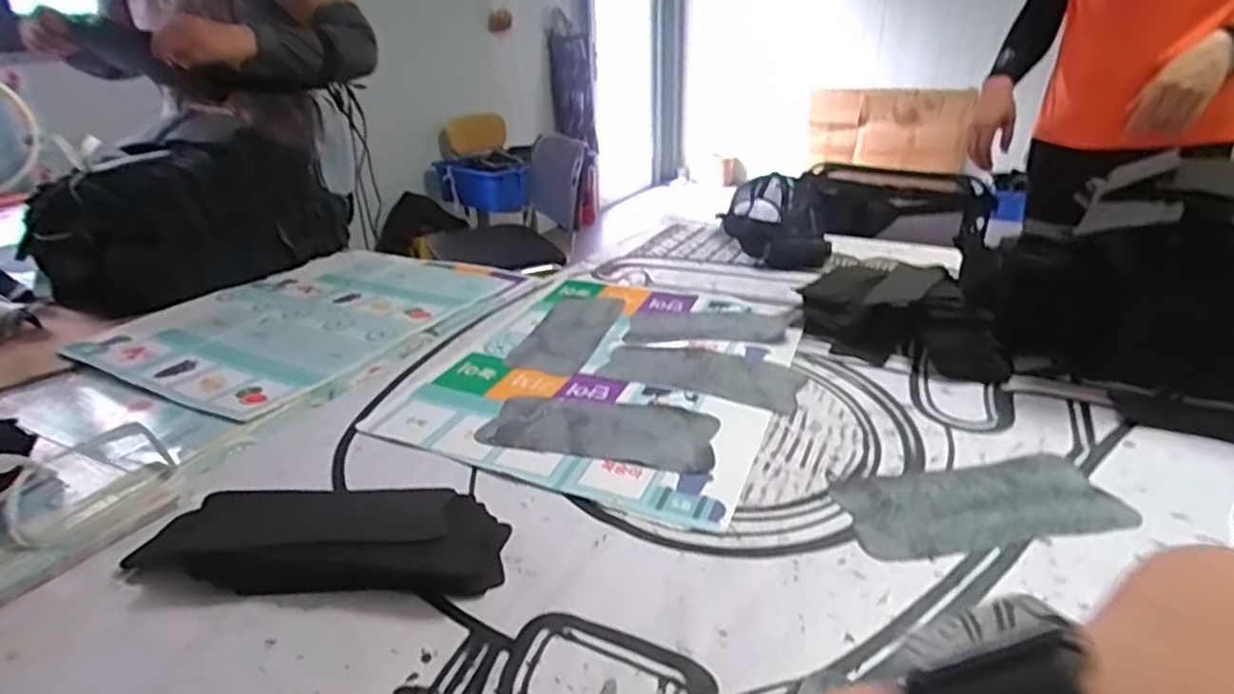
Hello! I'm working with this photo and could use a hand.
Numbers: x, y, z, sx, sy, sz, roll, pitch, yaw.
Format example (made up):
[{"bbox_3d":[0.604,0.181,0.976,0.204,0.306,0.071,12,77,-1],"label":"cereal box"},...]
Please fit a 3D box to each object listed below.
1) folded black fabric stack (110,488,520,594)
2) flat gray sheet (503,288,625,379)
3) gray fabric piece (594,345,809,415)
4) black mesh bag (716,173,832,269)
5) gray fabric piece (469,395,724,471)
[{"bbox_3d":[-0.228,0.146,0.514,0.283,0.030,0.086,0,27,3],"label":"folded black fabric stack"},{"bbox_3d":[-0.062,-0.023,0.880,0.099,0.006,0.235,6,28,15],"label":"flat gray sheet"},{"bbox_3d":[0.094,0.030,0.758,0.222,0.010,0.098,10,29,17],"label":"gray fabric piece"},{"bbox_3d":[0.279,-0.227,1.164,0.118,0.108,0.233,-7,27,-10],"label":"black mesh bag"},{"bbox_3d":[-0.016,0.081,0.662,0.226,0.005,0.095,5,29,12],"label":"gray fabric piece"}]

